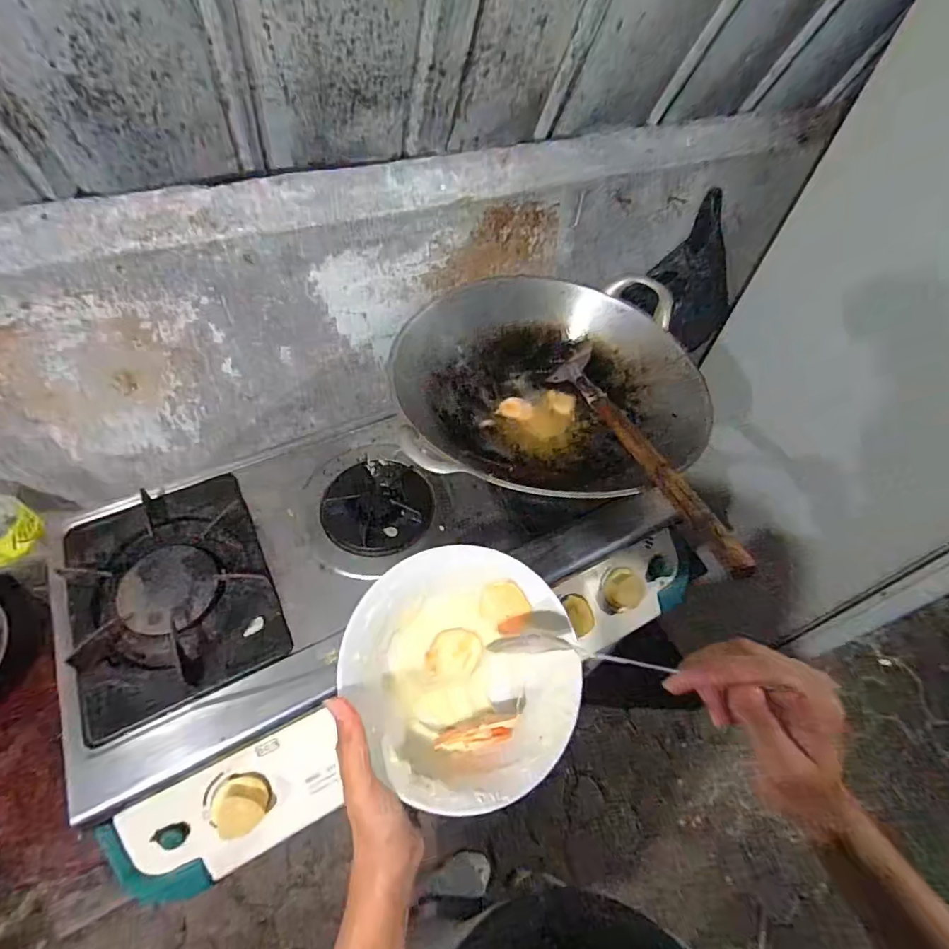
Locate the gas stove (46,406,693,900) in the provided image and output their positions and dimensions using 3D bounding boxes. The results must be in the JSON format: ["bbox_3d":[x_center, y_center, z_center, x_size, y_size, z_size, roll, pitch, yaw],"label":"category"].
[{"bbox_3d":[-0.102,0.114,0.641,0.687,0.110,0.405,-23,60,-20],"label":"gas stove"}]

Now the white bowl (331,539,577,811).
[{"bbox_3d":[-0.010,0.138,0.365,0.156,0.063,0.165,-28,77,-27],"label":"white bowl"}]

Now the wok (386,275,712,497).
[{"bbox_3d":[0.087,-0.130,0.656,0.385,0.121,0.347,-9,56,-12],"label":"wok"}]

